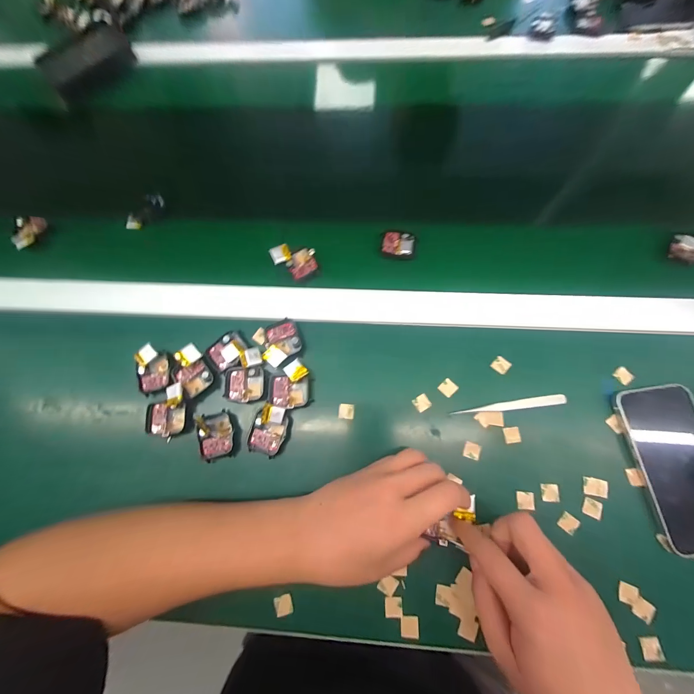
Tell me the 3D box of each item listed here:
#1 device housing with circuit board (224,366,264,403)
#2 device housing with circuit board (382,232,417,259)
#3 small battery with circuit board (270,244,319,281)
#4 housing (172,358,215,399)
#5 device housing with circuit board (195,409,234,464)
[{"bbox_3d":[-0.111,0.041,0.318,0.040,0.010,0.037,-4,73,3],"label":"device housing with circuit board"},{"bbox_3d":[0.063,-0.126,0.359,0.041,0.007,0.038,6,74,6],"label":"device housing with circuit board"},{"bbox_3d":[-0.062,-0.107,0.355,0.047,0.016,0.047,-31,74,-5],"label":"small battery with circuit board"},{"bbox_3d":[-0.167,0.031,0.320,0.035,0.013,0.035,-42,75,-8],"label":"housing"},{"bbox_3d":[-0.136,0.092,0.305,0.037,0.009,0.046,-15,73,0],"label":"device housing with circuit board"}]

